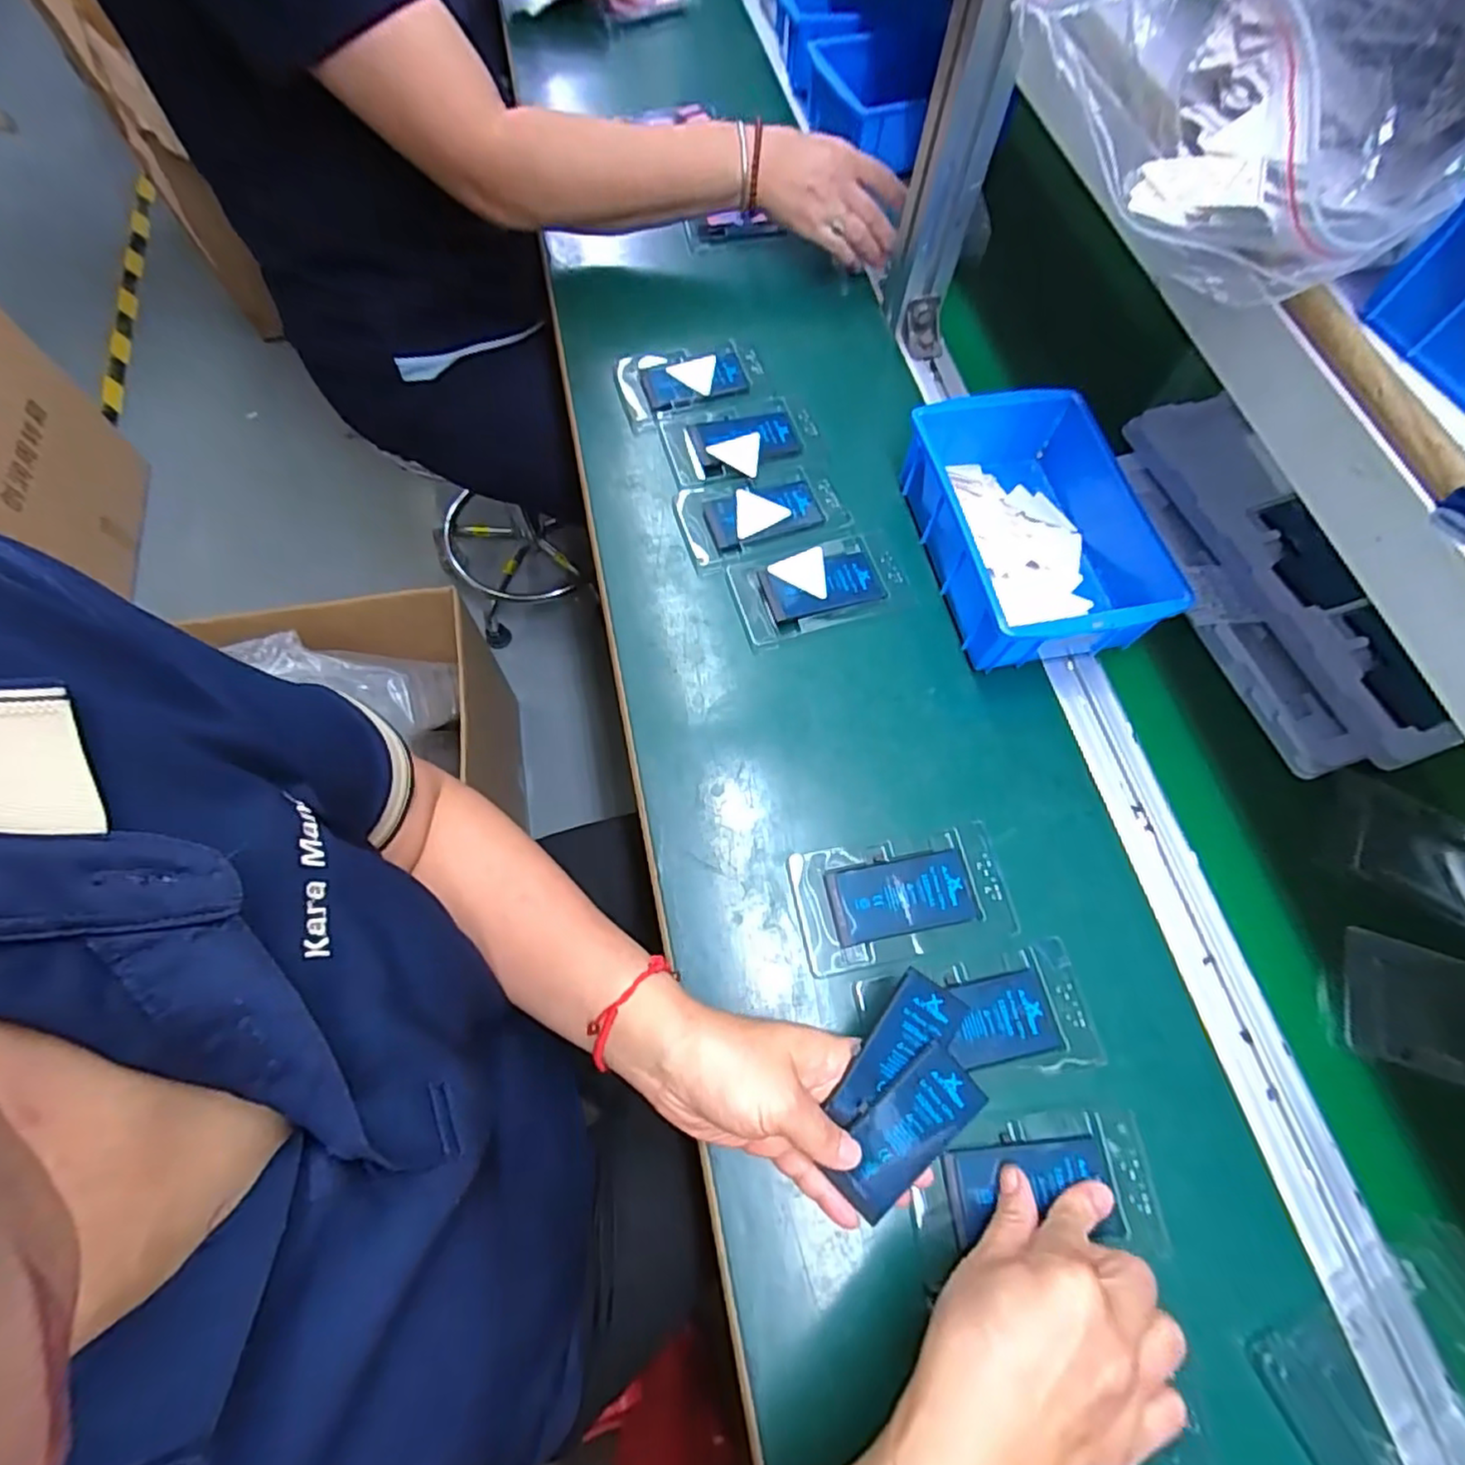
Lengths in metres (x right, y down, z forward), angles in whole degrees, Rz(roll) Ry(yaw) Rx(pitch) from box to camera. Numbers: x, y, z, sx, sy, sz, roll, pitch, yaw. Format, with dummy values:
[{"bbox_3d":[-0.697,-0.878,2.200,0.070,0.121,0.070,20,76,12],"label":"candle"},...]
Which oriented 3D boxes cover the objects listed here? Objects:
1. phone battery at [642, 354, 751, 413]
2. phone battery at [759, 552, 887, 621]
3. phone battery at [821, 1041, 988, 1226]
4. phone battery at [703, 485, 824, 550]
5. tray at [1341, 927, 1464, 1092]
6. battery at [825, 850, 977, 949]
[{"bbox_3d":[-0.033,-0.304,0.576,0.085,0.009,0.046,-14,68,-8],"label":"phone battery"},{"bbox_3d":[0.069,-0.109,0.490,0.087,0.006,0.044,-16,69,-9],"label":"phone battery"},{"bbox_3d":[0.089,0.203,0.338,0.083,0.005,0.043,-42,90,-9],"label":"phone battery"},{"bbox_3d":[0.024,-0.174,0.518,0.084,0.010,0.047,-16,69,-9],"label":"phone battery"},{"bbox_3d":[0.424,0.168,0.384,0.115,0.014,0.074,17,67,4],"label":"tray"},{"bbox_3d":[0.103,0.101,0.407,0.085,0.004,0.044,-9,68,-7],"label":"battery"}]

